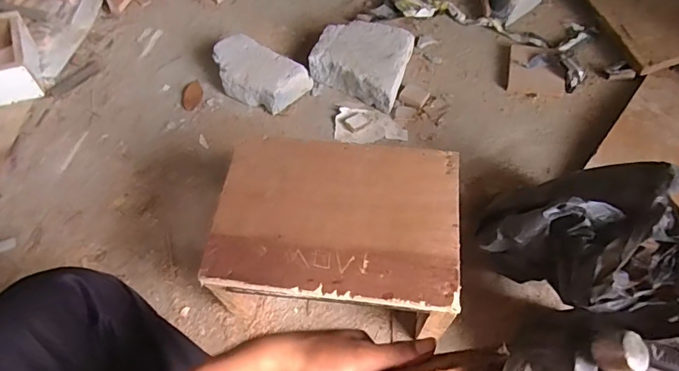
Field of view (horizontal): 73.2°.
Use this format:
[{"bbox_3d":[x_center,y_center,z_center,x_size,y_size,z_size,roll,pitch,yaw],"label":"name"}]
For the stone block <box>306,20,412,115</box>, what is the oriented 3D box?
[{"bbox_3d":[0.055,-0.281,1.001,0.220,0.069,0.186,27,66,16],"label":"stone block"}]

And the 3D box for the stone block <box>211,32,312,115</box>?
[{"bbox_3d":[-0.176,-0.237,0.987,0.216,0.068,0.127,25,65,15],"label":"stone block"}]

